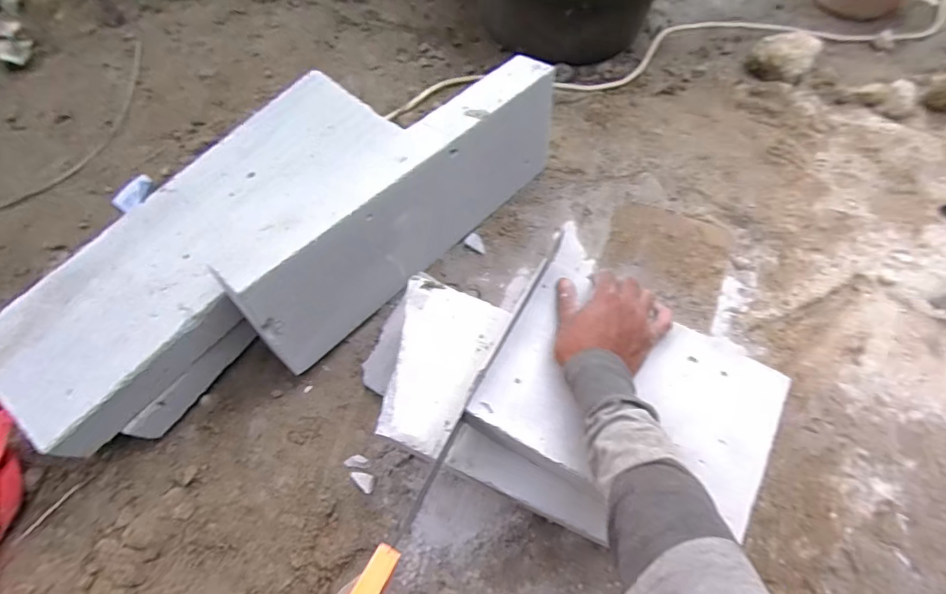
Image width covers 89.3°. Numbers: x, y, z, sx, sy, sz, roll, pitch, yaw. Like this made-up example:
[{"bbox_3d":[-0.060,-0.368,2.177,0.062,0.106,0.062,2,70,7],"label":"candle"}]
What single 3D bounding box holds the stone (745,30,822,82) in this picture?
[{"bbox_3d":[0.702,-0.546,1.086,0.126,0.076,0.106,35,67,19],"label":"stone"}]

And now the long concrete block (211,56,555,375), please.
[{"bbox_3d":[-0.089,-0.151,0.750,0.114,0.231,0.595,39,70,18],"label":"long concrete block"}]

